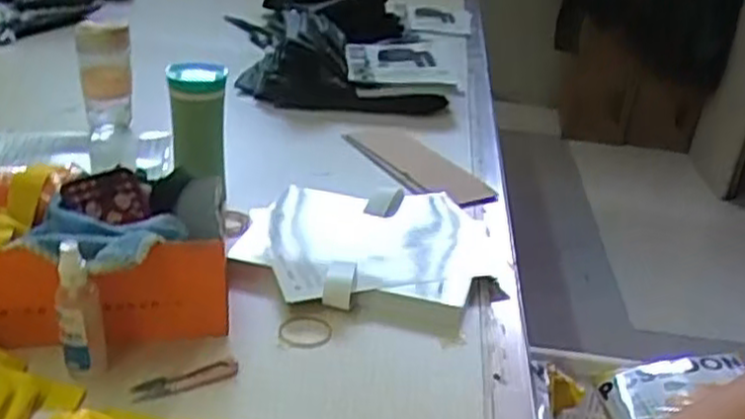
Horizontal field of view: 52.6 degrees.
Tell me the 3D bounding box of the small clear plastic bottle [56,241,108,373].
[{"bbox_3d":[-0.270,0.098,0.695,0.036,0.141,0.031,-10,32,-26],"label":"small clear plastic bottle"}]

